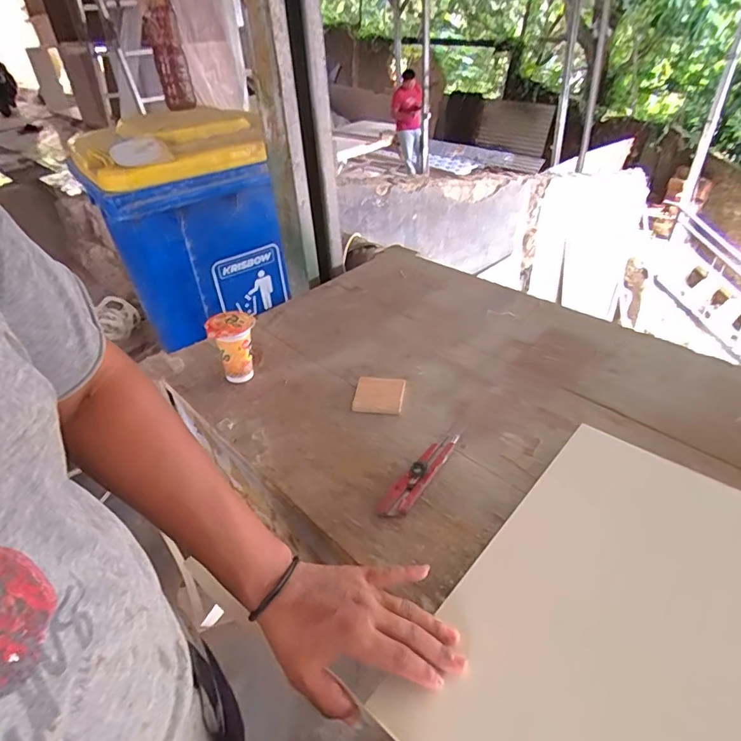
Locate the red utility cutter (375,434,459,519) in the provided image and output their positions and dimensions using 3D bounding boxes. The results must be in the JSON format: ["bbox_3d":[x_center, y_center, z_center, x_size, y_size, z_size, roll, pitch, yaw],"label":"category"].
[{"bbox_3d":[0.061,0.119,0.586,0.034,0.021,0.151,22,44,29],"label":"red utility cutter"}]

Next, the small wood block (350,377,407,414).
[{"bbox_3d":[0.012,0.036,0.705,0.074,0.013,0.066,8,39,14],"label":"small wood block"}]

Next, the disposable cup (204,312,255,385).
[{"bbox_3d":[-0.204,-0.033,0.741,0.071,0.104,0.061,-15,39,-15],"label":"disposable cup"}]

